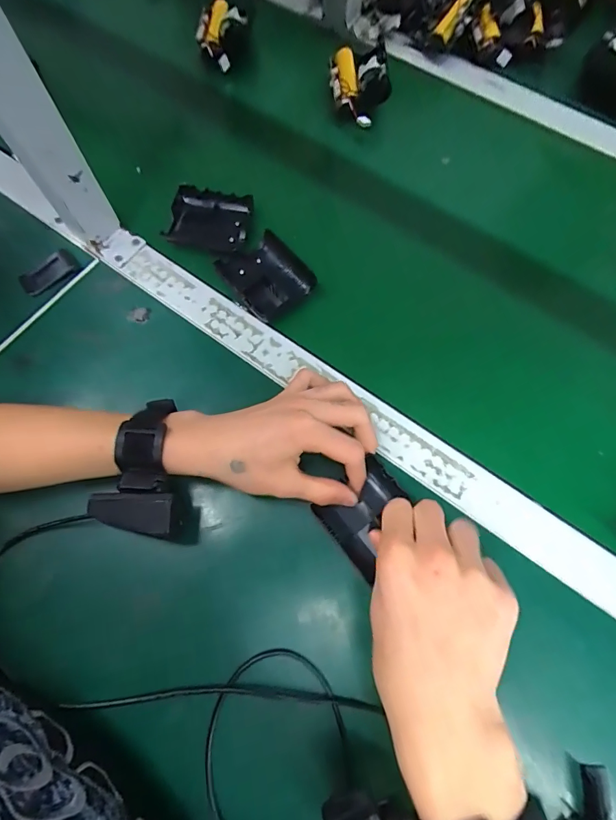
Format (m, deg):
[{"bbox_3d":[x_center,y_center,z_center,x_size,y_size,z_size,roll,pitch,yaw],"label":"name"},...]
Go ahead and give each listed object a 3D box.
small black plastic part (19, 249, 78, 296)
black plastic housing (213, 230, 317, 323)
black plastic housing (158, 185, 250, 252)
[{"bbox_3d":[-0.255,-0.136,0.410,0.056,0.009,0.027,-43,77,-12],"label":"small black plastic part"},{"bbox_3d":[-0.042,-0.130,0.402,0.068,0.022,0.076,-34,75,-10],"label":"black plastic housing"},{"bbox_3d":[-0.101,-0.193,0.425,0.082,0.021,0.068,12,73,5],"label":"black plastic housing"}]

